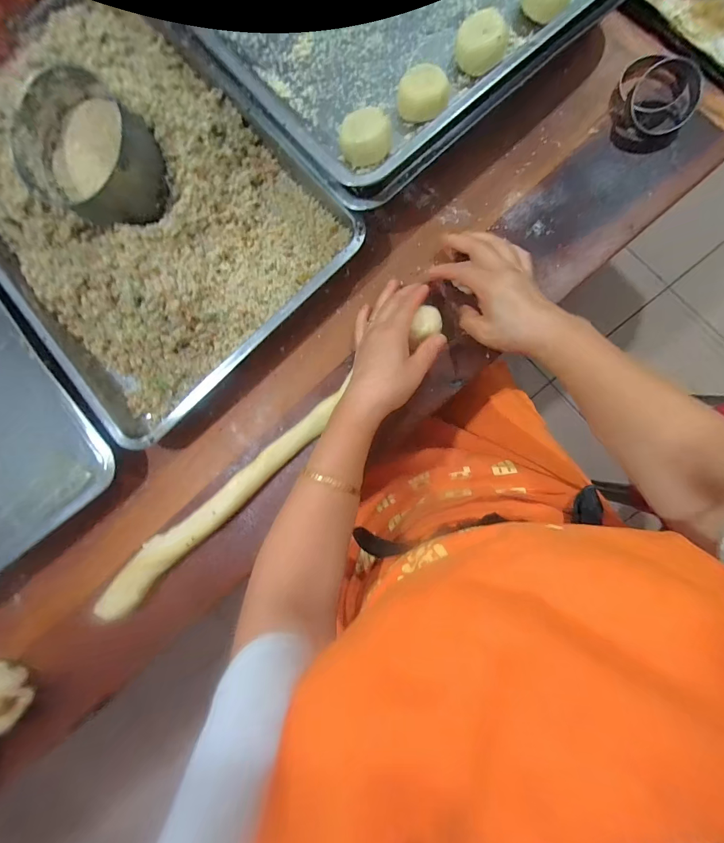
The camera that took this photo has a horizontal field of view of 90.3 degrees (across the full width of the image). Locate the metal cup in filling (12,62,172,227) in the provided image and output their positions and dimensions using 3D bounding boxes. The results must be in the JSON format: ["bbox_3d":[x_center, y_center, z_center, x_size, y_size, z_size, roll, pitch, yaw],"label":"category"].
[{"bbox_3d":[-0.308,-0.306,0.414,0.142,0.068,0.137,26,90,9],"label":"metal cup in filling"}]

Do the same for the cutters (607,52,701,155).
[{"bbox_3d":[0.318,-0.350,0.394,0.073,0.031,0.092,6,87,9],"label":"cutters"}]

